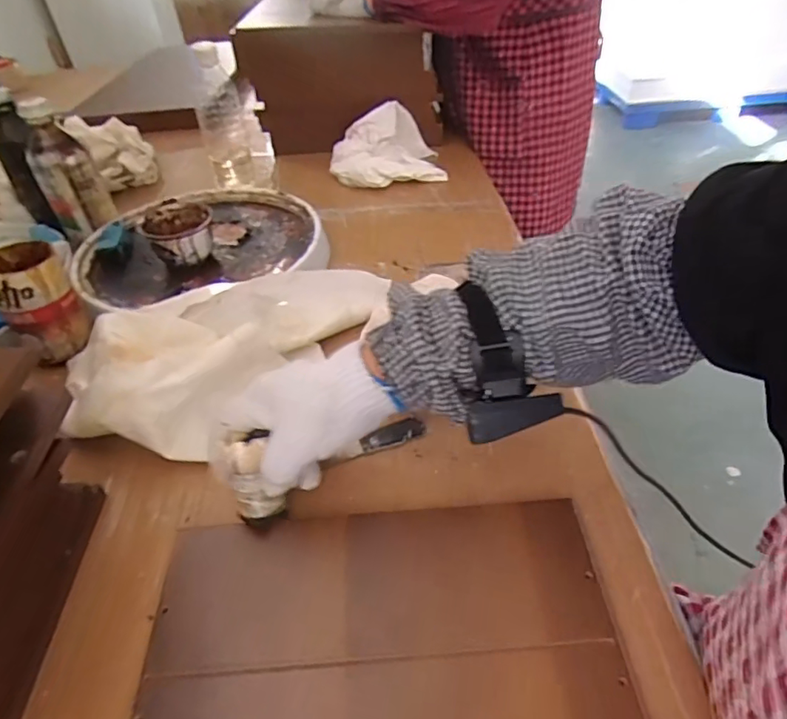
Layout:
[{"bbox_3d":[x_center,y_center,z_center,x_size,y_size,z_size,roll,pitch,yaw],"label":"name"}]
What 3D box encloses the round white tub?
[{"bbox_3d":[-0.243,-0.154,0.666,0.292,0.051,0.294,-30,48,-23],"label":"round white tub"}]

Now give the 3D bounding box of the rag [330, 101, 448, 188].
[{"bbox_3d":[-0.014,-0.351,0.880,0.180,0.087,0.159,-13,44,-7],"label":"rag"}]

